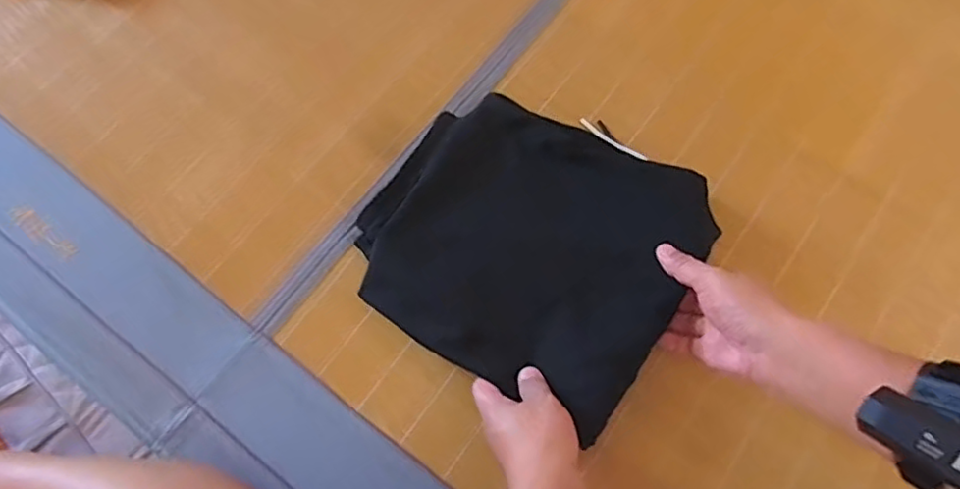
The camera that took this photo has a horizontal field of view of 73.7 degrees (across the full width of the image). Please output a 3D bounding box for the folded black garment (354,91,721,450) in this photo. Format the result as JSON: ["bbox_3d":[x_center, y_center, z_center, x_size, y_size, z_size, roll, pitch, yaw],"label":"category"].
[{"bbox_3d":[0.048,-0.004,0.616,0.292,0.035,0.264,29,72,10],"label":"folded black garment"}]

